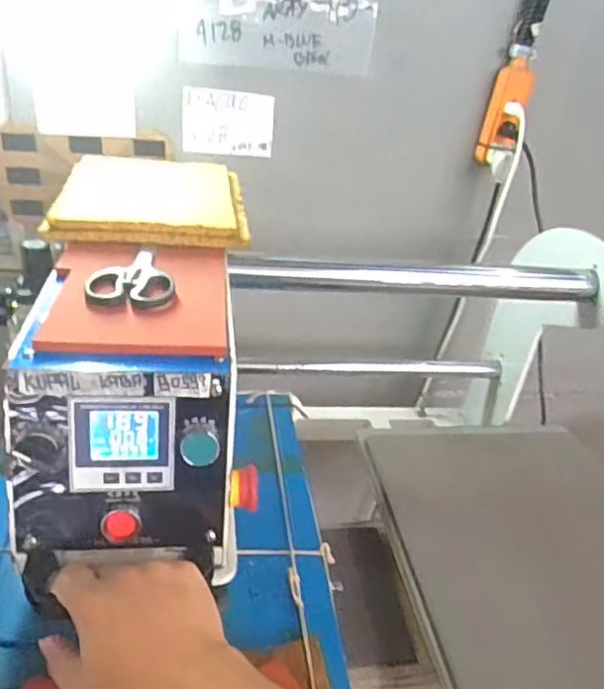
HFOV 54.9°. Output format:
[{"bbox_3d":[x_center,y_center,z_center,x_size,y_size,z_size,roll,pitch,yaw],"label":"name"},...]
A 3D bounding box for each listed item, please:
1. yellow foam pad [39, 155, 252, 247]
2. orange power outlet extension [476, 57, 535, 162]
[{"bbox_3d":[-0.171,-0.176,0.683,0.202,0.020,0.270,1,30,-12],"label":"yellow foam pad"},{"bbox_3d":[0.362,-0.410,1.034,0.028,0.168,0.070,-16,37,-35],"label":"orange power outlet extension"}]

